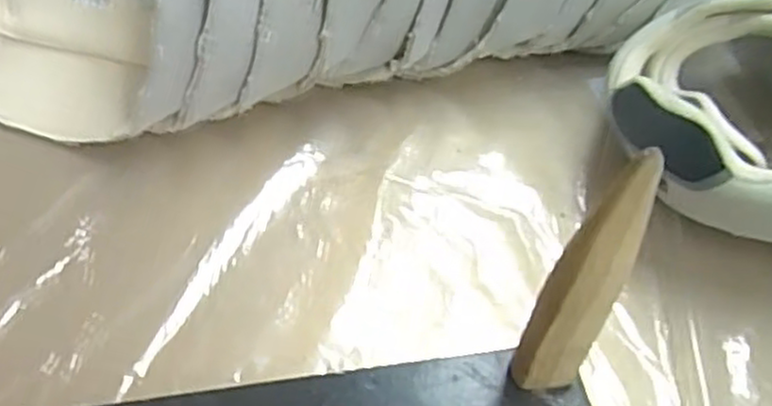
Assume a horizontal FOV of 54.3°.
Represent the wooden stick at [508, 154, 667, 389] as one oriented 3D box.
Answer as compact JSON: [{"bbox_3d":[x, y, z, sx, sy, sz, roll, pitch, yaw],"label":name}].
[{"bbox_3d":[0.076,0.041,0.300,0.027,0.169,0.012,-4,52,-9],"label":"wooden stick"}]

